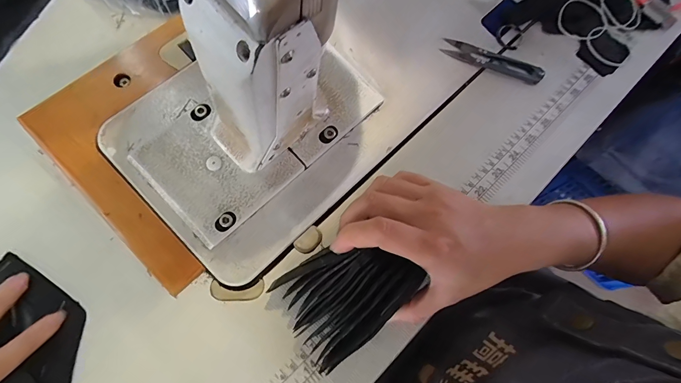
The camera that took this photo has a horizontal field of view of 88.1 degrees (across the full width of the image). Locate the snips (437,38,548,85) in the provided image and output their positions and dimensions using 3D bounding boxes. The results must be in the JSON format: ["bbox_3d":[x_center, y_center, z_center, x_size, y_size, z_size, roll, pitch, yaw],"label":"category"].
[{"bbox_3d":[0.153,-0.132,0.357,0.101,0.008,0.021,22,71,5],"label":"snips"}]

